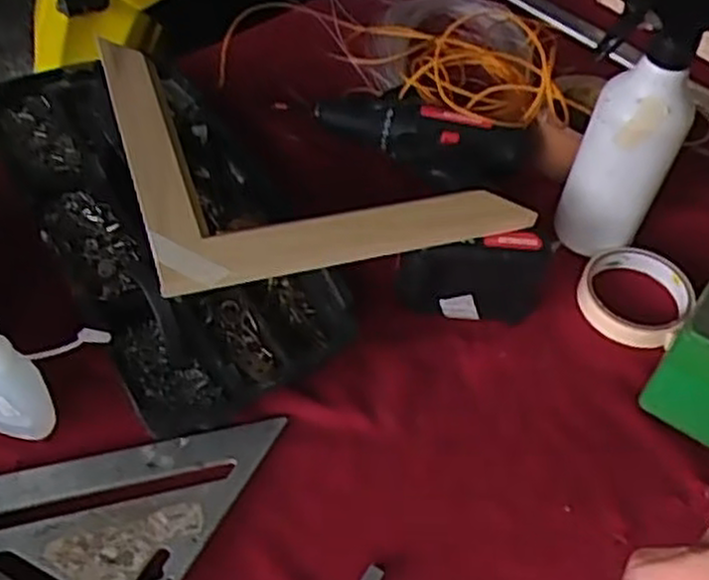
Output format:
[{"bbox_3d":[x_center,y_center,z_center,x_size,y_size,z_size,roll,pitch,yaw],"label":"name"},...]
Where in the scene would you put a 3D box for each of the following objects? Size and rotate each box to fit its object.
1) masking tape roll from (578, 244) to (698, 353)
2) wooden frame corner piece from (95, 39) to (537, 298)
[{"bbox_3d":[0.222,0.005,0.628,0.085,0.023,0.088,4,50,-4],"label":"masking tape roll"},{"bbox_3d":[-0.041,-0.118,0.604,0.259,0.029,0.249,-11,53,-16],"label":"wooden frame corner piece"}]

